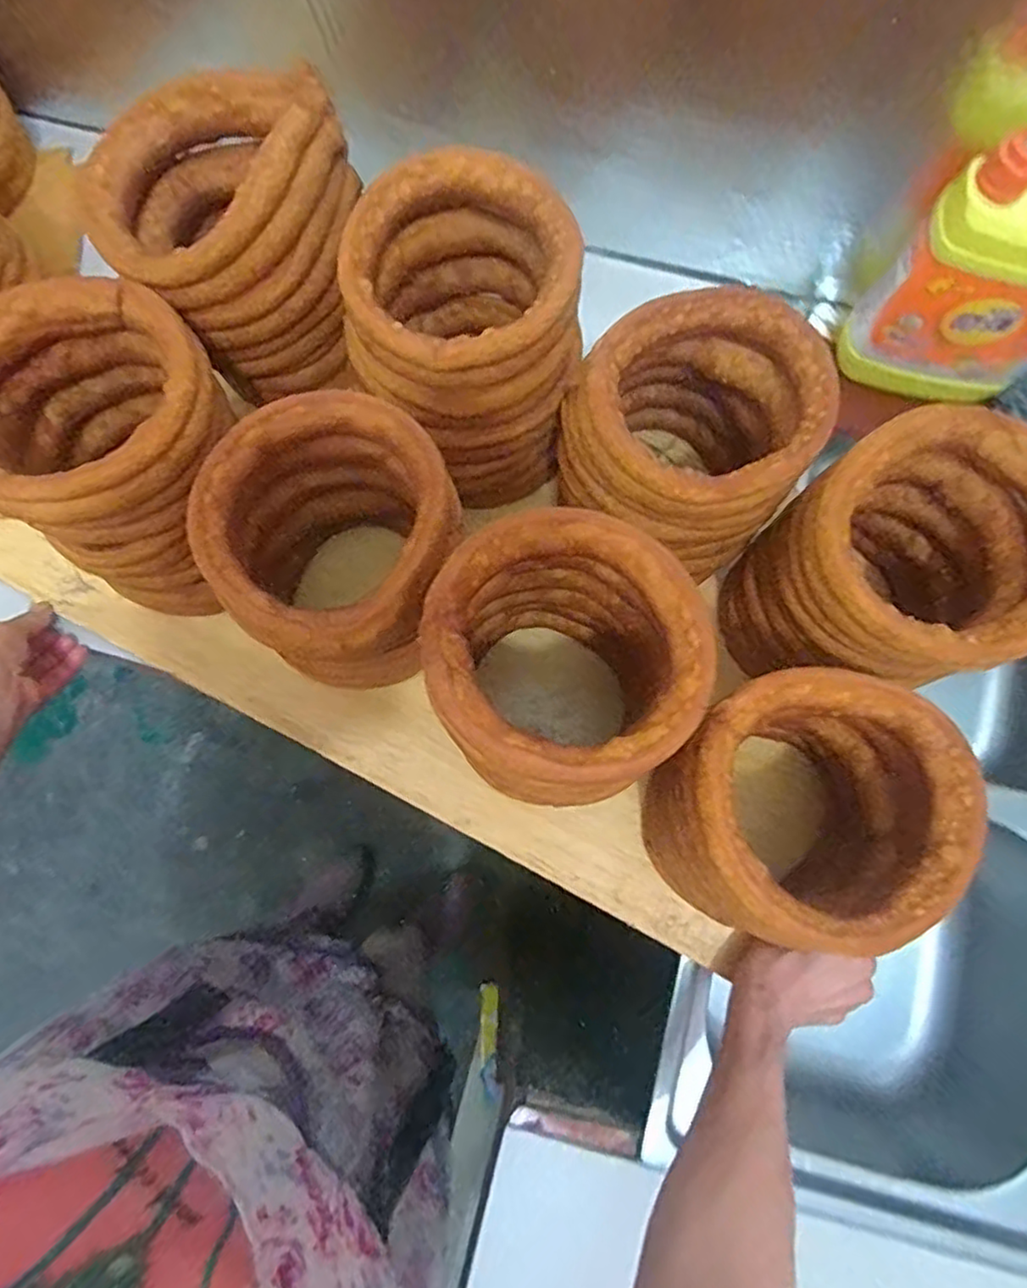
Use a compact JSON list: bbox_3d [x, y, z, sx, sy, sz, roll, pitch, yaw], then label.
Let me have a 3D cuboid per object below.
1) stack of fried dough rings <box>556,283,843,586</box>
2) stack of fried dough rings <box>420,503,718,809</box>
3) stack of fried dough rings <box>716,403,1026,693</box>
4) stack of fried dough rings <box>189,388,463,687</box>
[{"bbox_3d":[0.123,-0.142,0.501,0.148,0.183,0.153,35,81,5],"label":"stack of fried dough rings"},{"bbox_3d":[0.029,0.015,0.442,0.138,0.200,0.144,-29,81,-5],"label":"stack of fried dough rings"},{"bbox_3d":[0.260,-0.050,0.478,0.144,0.177,0.161,42,82,6],"label":"stack of fried dough rings"},{"bbox_3d":[-0.120,-0.067,0.479,0.144,0.162,0.154,27,81,4],"label":"stack of fried dough rings"}]

